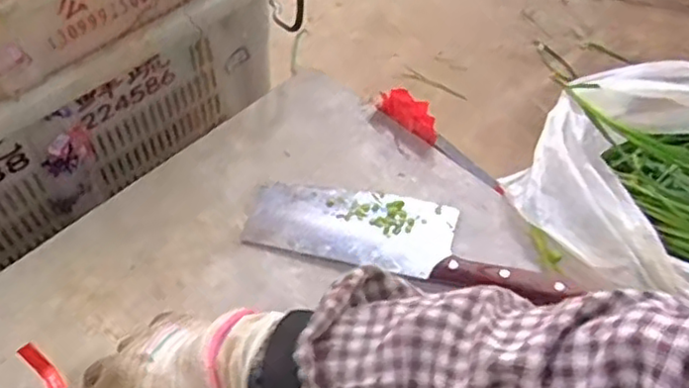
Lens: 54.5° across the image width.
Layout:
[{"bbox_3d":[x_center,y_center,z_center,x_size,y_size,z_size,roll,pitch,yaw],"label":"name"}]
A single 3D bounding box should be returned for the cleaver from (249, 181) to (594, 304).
[{"bbox_3d":[0.052,0.031,0.572,0.269,0.026,0.084,13,55,7],"label":"cleaver"}]

